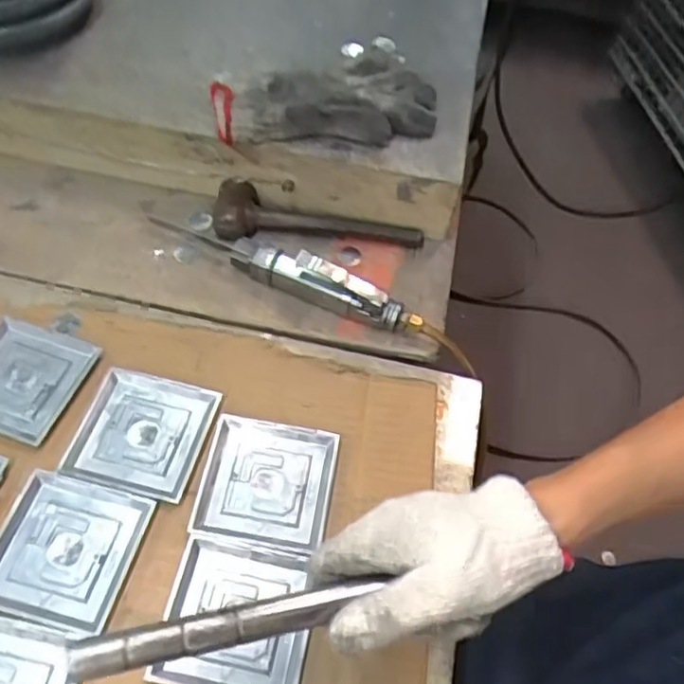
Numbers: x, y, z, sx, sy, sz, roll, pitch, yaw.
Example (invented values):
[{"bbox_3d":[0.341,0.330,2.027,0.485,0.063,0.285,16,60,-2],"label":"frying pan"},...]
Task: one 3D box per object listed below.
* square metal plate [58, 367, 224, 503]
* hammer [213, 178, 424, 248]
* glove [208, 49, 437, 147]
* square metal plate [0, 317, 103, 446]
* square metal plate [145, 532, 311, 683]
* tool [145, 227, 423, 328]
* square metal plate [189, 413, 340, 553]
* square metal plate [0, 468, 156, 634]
[{"bbox_3d":[-0.148,0.065,0.478,0.091,0.009,0.088,14,55,5],"label":"square metal plate"},{"bbox_3d":[-0.021,-0.115,0.600,0.198,0.045,0.055,6,56,0],"label":"hammer"},{"bbox_3d":[-0.017,-0.228,0.610,0.200,0.049,0.138,-10,56,-12],"label":"glove"},{"bbox_3d":[-0.247,0.026,0.498,0.089,0.006,0.092,17,55,7],"label":"square metal plate"},{"bbox_3d":[-0.066,0.174,0.409,0.090,0.009,0.090,11,54,2],"label":"square metal plate"},{"bbox_3d":[-0.012,-0.049,0.553,0.167,0.047,0.027,26,58,12],"label":"tool"},{"bbox_3d":[-0.053,0.098,0.461,0.091,0.007,0.088,10,54,1],"label":"square metal plate"},{"bbox_3d":[-0.184,0.135,0.429,0.091,0.004,0.089,13,55,4],"label":"square metal plate"}]

